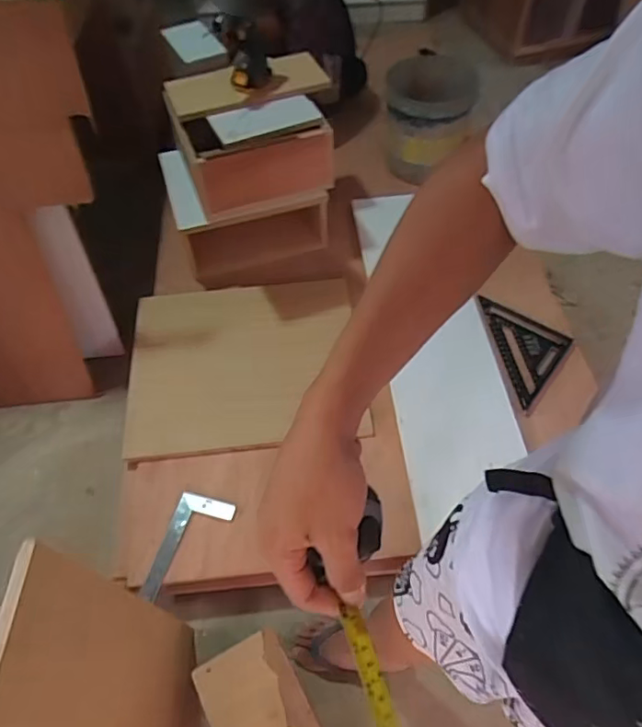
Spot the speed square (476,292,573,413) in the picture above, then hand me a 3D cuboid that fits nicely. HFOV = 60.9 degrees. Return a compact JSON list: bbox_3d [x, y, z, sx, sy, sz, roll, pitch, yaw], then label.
[{"bbox_3d":[0.576,-0.038,1.483,0.203,0.028,0.359,-5,55,-2],"label":"speed square"}]

